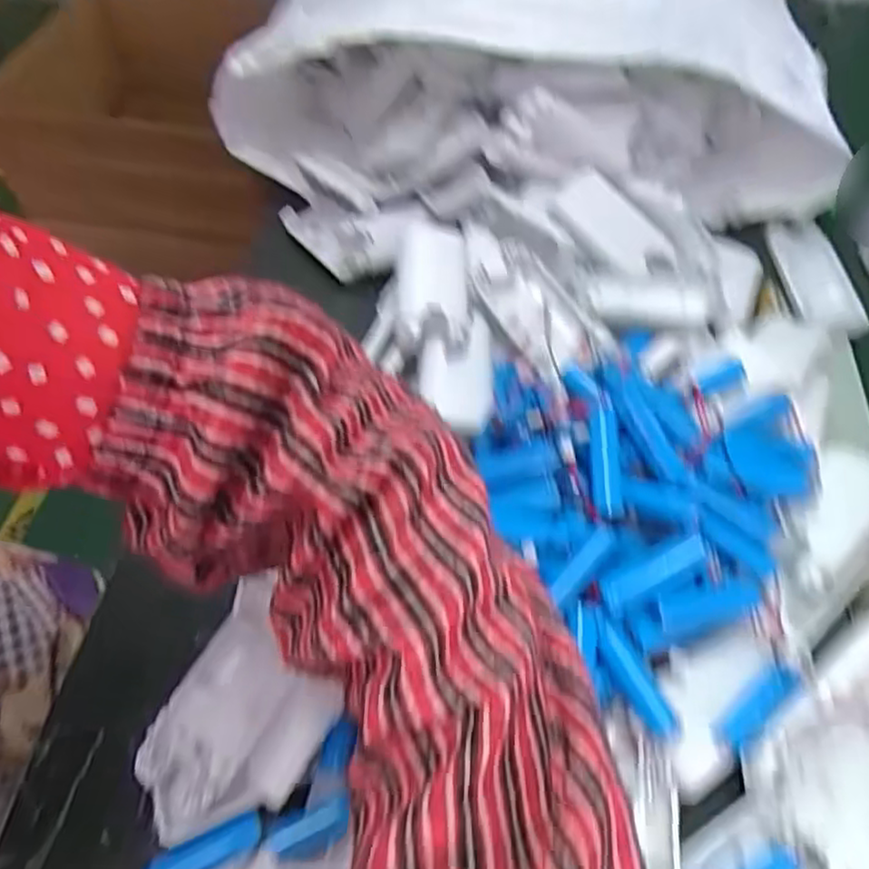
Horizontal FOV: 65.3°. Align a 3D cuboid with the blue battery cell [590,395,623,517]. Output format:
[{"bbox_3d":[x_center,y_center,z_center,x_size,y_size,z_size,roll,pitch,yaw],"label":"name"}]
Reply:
[{"bbox_3d":[0.082,0.008,0.325,0.017,0.018,0.064,1,55,4],"label":"blue battery cell"}]

